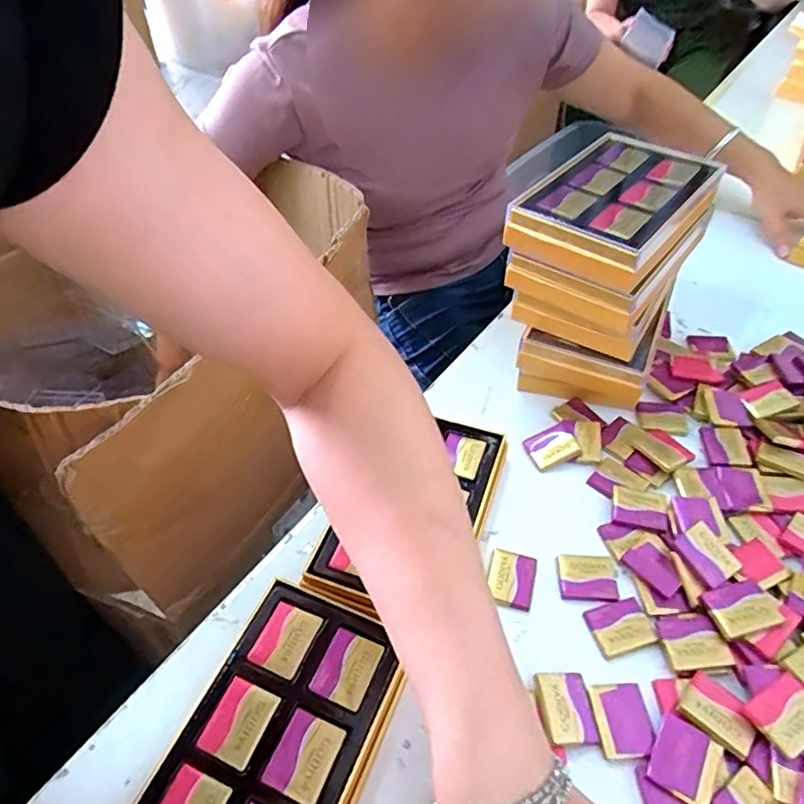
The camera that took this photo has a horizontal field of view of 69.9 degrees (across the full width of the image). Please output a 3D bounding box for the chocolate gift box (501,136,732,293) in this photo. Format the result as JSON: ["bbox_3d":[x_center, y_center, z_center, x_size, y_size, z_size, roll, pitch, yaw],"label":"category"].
[{"bbox_3d":[0.172,-0.160,0.452,0.111,0.039,0.171,28,53,24],"label":"chocolate gift box"}]

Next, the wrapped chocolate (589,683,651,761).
[{"bbox_3d":[0.132,0.190,0.344,0.030,0.004,0.040,-4,45,2],"label":"wrapped chocolate"}]

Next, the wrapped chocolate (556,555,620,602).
[{"bbox_3d":[0.131,0.124,0.406,0.040,0.005,0.032,2,46,7],"label":"wrapped chocolate"}]

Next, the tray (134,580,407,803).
[{"bbox_3d":[-0.069,0.198,0.327,0.105,0.041,0.165,16,49,20],"label":"tray"}]

